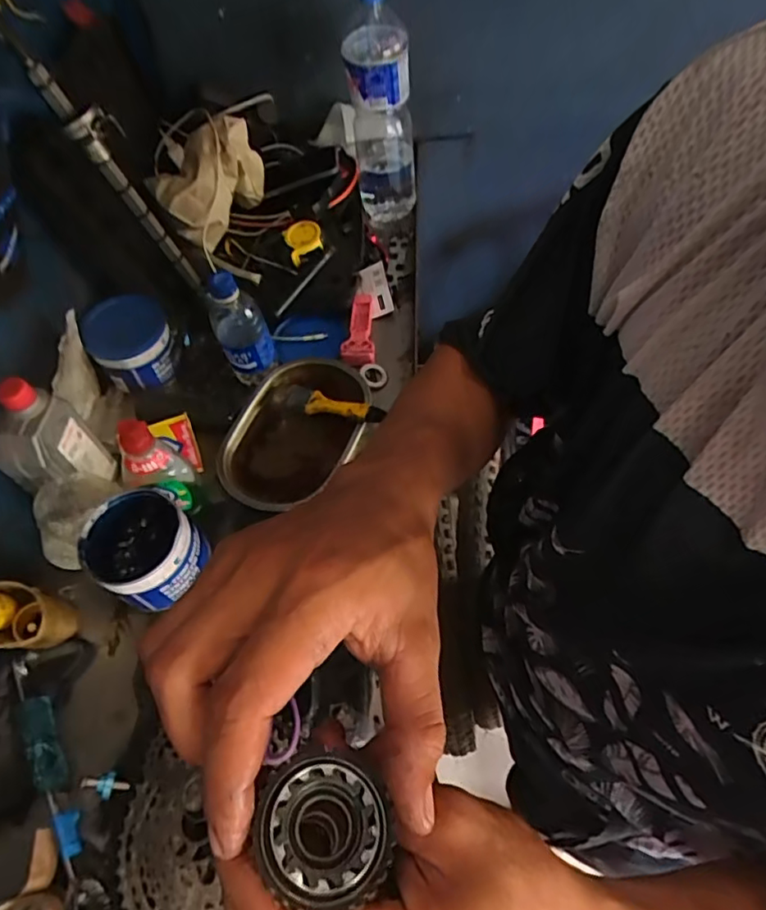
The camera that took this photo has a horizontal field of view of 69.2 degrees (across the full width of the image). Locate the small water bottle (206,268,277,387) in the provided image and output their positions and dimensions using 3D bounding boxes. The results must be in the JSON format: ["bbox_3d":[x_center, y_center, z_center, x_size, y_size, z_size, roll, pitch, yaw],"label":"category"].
[{"bbox_3d":[-0.179,-0.161,0.696,0.063,0.151,0.056,-25,61,-11],"label":"small water bottle"}]

